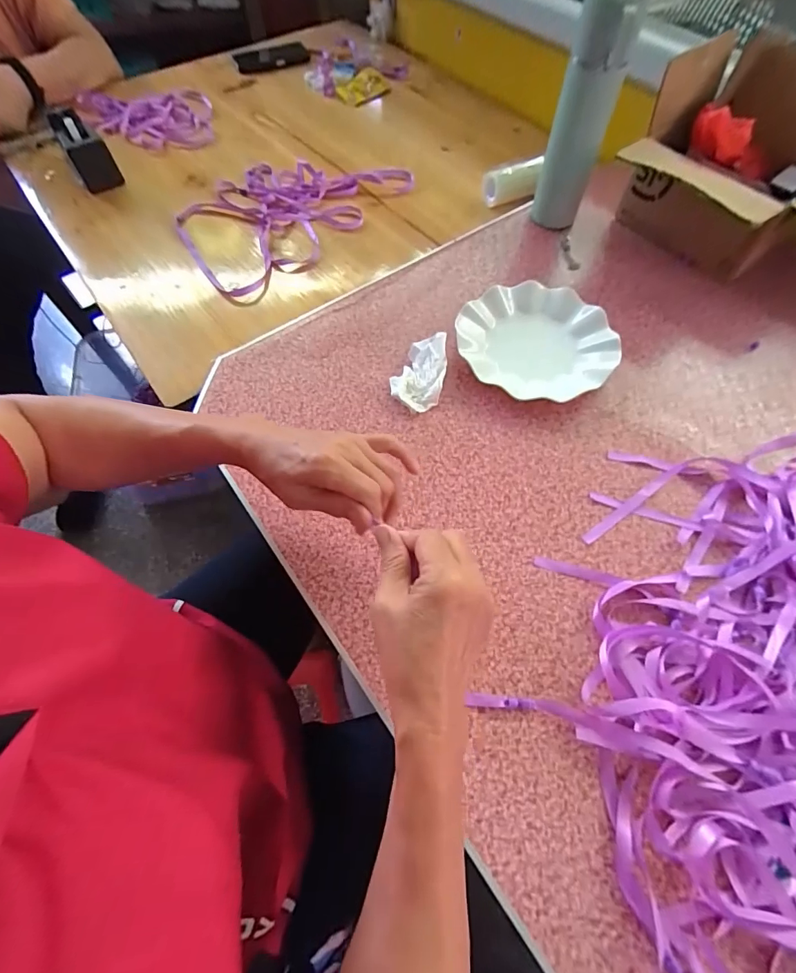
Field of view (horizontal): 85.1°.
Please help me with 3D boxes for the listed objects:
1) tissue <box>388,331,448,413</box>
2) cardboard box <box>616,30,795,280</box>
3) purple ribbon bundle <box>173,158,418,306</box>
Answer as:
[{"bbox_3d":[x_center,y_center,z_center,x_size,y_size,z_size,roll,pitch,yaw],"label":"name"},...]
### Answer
[{"bbox_3d":[0.025,-0.136,0.511,0.058,0.026,0.097,11,64,7],"label":"tissue"},{"bbox_3d":[0.430,-0.390,0.555,0.229,0.187,0.263,-26,65,-11],"label":"cardboard box"},{"bbox_3d":[-0.192,-0.460,0.721,0.254,0.031,0.388,35,69,17],"label":"purple ribbon bundle"}]

